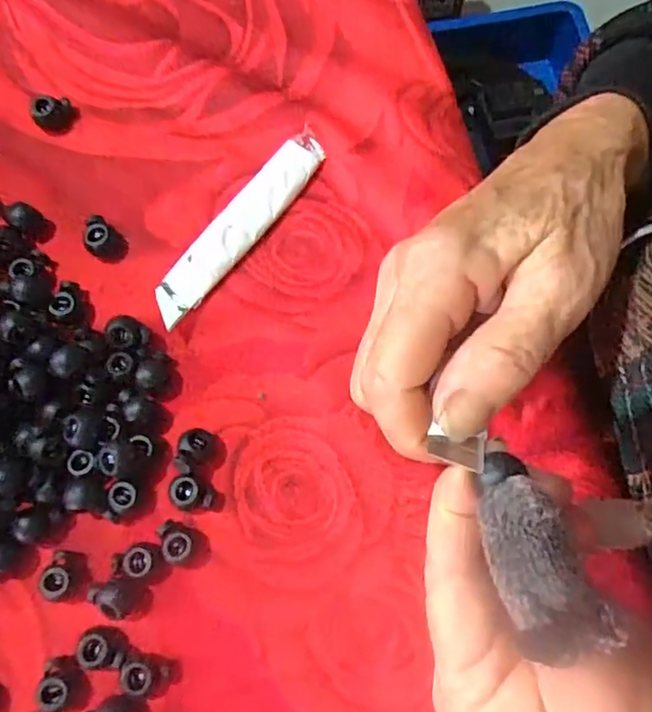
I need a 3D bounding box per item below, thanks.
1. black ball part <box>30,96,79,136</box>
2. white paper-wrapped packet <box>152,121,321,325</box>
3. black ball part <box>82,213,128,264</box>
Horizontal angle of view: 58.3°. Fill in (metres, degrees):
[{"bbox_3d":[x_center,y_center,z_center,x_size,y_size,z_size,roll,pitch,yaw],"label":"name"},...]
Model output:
[{"bbox_3d":[-0.134,-0.119,0.288,0.019,0.013,0.015,-40,78,-8],"label":"black ball part"},{"bbox_3d":[-0.039,-0.061,0.273,0.020,0.007,0.110,37,80,10],"label":"white paper-wrapped packet"},{"bbox_3d":[-0.103,-0.054,0.271,0.020,0.011,0.015,43,81,11],"label":"black ball part"}]

